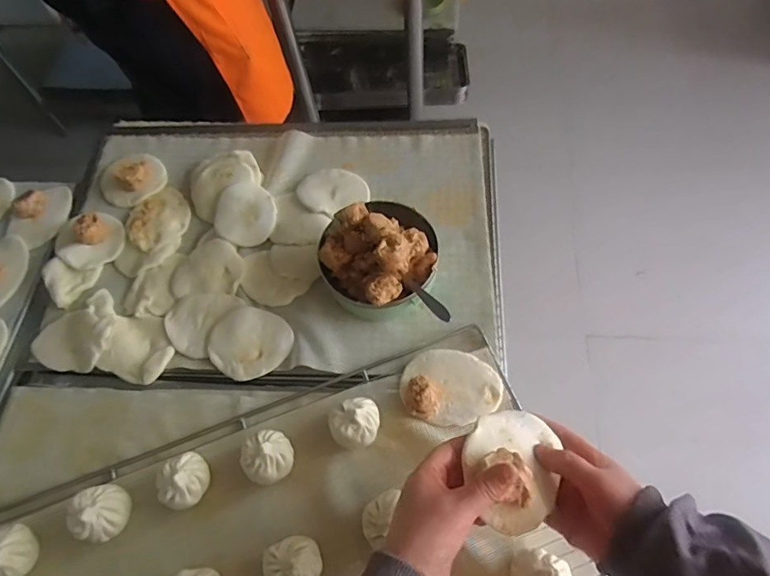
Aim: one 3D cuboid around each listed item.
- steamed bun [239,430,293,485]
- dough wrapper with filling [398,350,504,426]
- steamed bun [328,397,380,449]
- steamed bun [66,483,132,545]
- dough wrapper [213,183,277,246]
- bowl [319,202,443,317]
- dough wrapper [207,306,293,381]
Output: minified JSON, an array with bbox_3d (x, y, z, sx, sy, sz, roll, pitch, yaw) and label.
[{"bbox_3d":[-0.124,0.177,0.520,0.051,0.036,0.051,35,71,18],"label":"steamed bun"},{"bbox_3d":[0.075,0.110,0.551,0.112,0.029,0.083,8,65,7],"label":"dough wrapper with filling"},{"bbox_3d":[-0.032,0.145,0.530,0.053,0.038,0.048,-8,64,-1],"label":"steamed bun"},{"bbox_3d":[-0.291,0.228,0.501,0.048,0.036,0.052,-1,64,3],"label":"steamed bun"},{"bbox_3d":[-0.192,-0.103,0.676,0.082,0.013,0.097,-24,65,-8],"label":"dough wrapper"},{"bbox_3d":[-0.006,-0.046,0.596,0.137,0.094,0.145,-1,64,3],"label":"bowl"},{"bbox_3d":[-0.168,0.065,0.604,0.100,0.010,0.087,28,69,16],"label":"dough wrapper"}]

